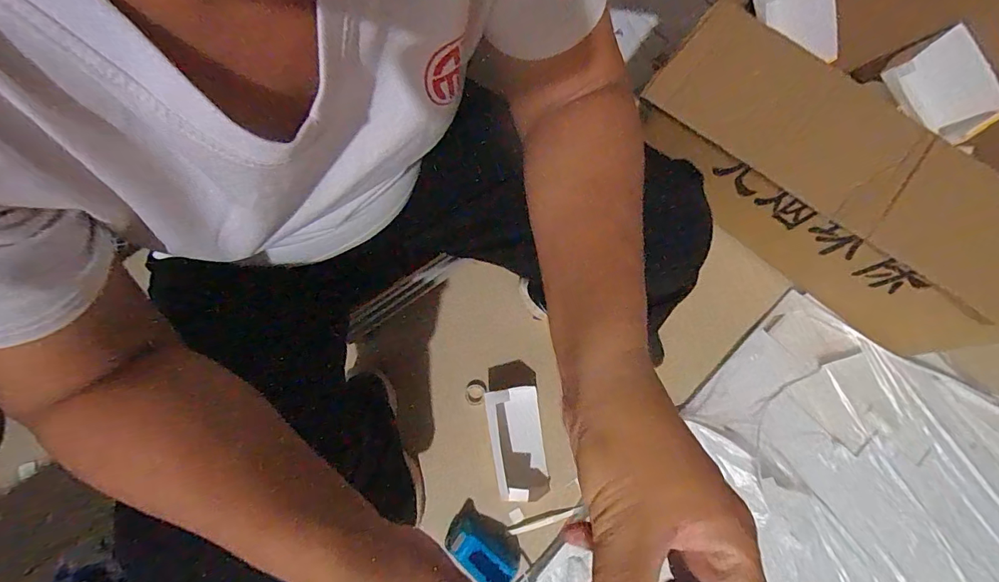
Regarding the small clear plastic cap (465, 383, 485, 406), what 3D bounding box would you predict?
[{"bbox_3d":[-0.043,0.180,0.764,0.033,0.018,0.036,0,74,-1],"label":"small clear plastic cap"}]

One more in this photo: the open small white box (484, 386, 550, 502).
[{"bbox_3d":[0.031,0.246,0.712,0.089,0.070,0.179,-8,75,-3],"label":"open small white box"}]

